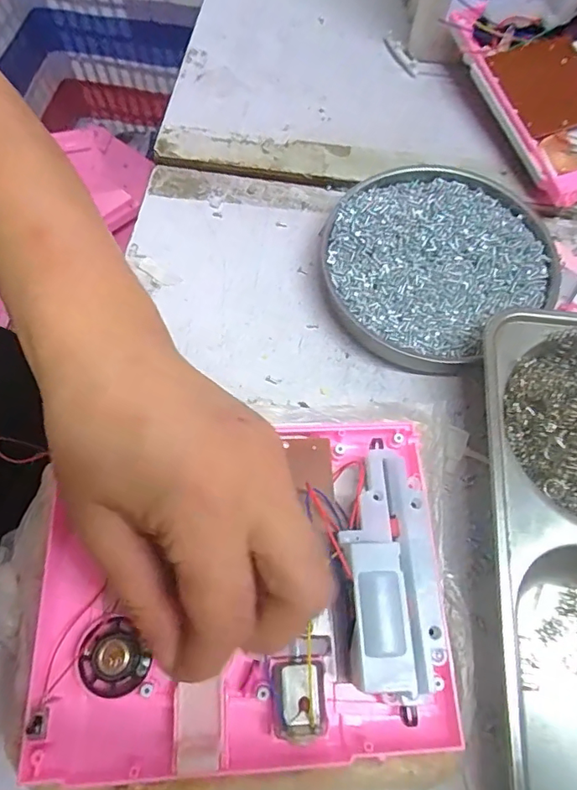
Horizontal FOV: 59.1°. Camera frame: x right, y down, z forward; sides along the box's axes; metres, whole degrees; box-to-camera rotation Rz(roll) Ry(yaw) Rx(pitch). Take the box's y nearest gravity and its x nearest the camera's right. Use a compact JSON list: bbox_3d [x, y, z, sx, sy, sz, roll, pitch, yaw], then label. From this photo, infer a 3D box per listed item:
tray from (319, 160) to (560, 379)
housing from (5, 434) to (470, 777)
[{"bbox_3d":[0.087,-0.080,0.310,0.129,0.026,0.130,0,67,-1],"label":"tray"},{"bbox_3d":[-0.019,0.077,0.205,0.171,0.037,0.139,-3,67,-2],"label":"housing"}]

